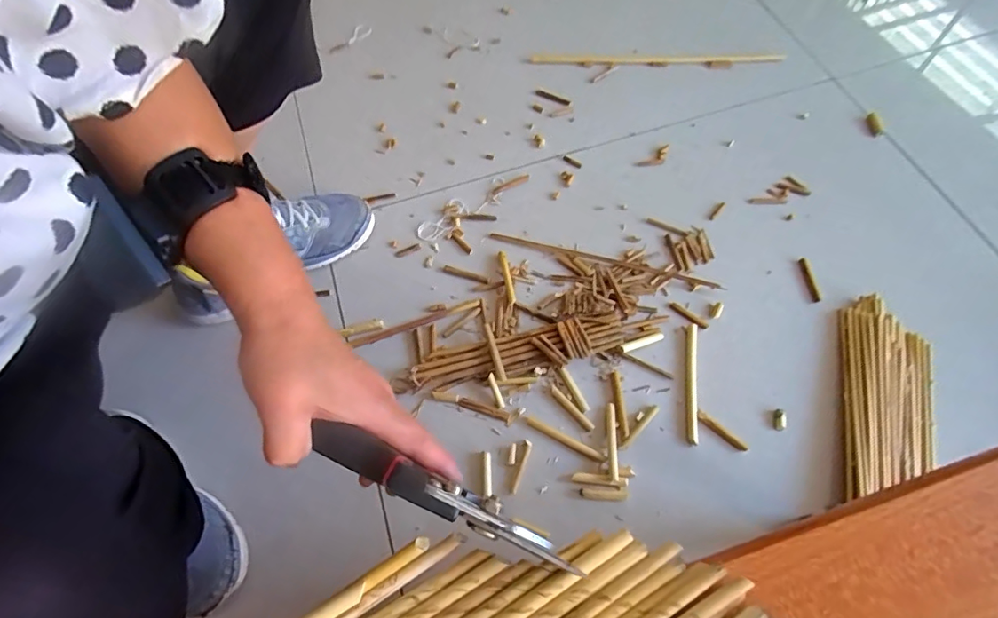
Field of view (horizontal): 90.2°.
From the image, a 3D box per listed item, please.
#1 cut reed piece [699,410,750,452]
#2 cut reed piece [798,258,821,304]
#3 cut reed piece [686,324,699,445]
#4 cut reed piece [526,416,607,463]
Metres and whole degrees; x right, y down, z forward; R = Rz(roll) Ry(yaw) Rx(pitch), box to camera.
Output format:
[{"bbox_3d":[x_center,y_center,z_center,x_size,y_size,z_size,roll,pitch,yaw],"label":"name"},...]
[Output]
[{"bbox_3d":[0.244,0.133,0.543,0.059,0.006,0.009,36,71,19],"label":"cut reed piece"},{"bbox_3d":[0.391,-0.037,0.627,0.009,0.007,0.063,-5,64,1],"label":"cut reed piece"},{"bbox_3d":[0.220,0.082,0.567,0.013,0.012,0.139,7,63,5],"label":"cut reed piece"},{"bbox_3d":[0.073,0.143,0.544,0.092,0.004,0.010,26,66,14],"label":"cut reed piece"}]

